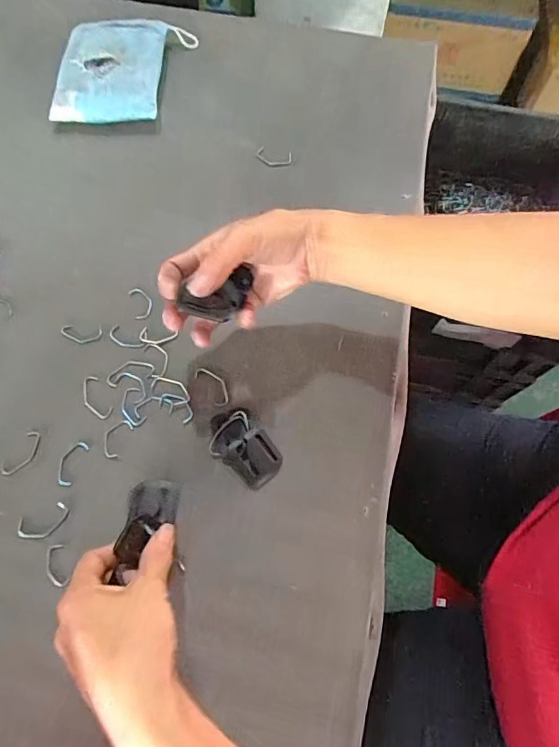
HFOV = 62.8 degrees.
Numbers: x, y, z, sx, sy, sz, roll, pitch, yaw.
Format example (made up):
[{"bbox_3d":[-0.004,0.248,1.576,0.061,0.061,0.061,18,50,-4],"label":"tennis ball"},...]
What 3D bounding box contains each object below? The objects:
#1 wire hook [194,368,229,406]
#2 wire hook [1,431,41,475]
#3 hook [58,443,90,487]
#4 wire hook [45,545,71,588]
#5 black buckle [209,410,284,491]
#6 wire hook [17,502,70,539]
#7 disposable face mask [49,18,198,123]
[{"bbox_3d":[-0.057,0.010,0.395,0.018,0.004,0.042,-35,70,-14],"label":"wire hook"},{"bbox_3d":[-0.206,0.064,0.366,0.017,0.004,0.039,27,69,12],"label":"wire hook"},{"bbox_3d":[-0.166,0.070,0.362,0.018,0.004,0.036,15,67,7],"label":"hook"},{"bbox_3d":[-0.163,0.140,0.333,0.015,0.004,0.031,-17,67,-6],"label":"wire hook"},{"bbox_3d":[-0.029,0.060,0.371,0.064,0.013,0.038,41,73,17],"label":"black buckle"},{"bbox_3d":[-0.178,0.113,0.345,0.039,0.004,0.021,-21,67,-8],"label":"wire hook"},{"bbox_3d":[-0.180,-0.356,0.534,0.140,0.034,0.166,1,67,0],"label":"disposable face mask"}]

